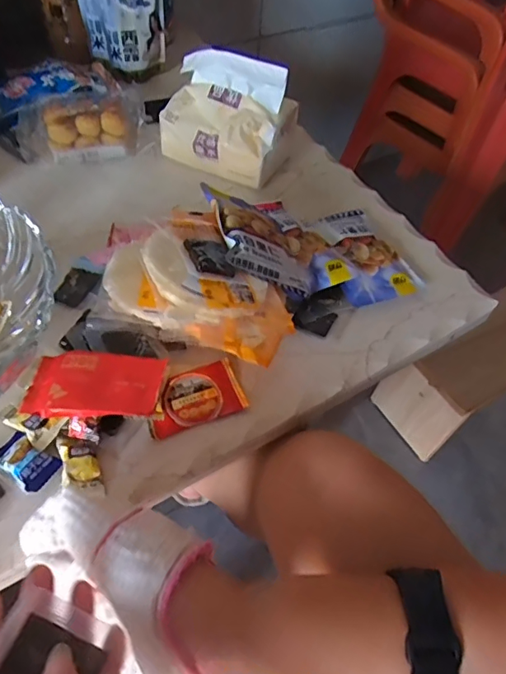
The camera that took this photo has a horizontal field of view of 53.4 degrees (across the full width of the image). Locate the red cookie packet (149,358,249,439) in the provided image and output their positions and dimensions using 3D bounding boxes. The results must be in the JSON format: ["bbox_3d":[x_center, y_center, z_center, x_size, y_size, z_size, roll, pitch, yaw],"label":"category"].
[{"bbox_3d":[-0.049,0.049,0.411,0.078,0.014,0.049,-19,57,-18],"label":"red cookie packet"}]

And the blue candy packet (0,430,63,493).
[{"bbox_3d":[-0.165,0.089,0.366,0.047,0.014,0.028,31,56,17],"label":"blue candy packet"}]

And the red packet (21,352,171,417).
[{"bbox_3d":[-0.120,0.035,0.384,0.101,0.013,0.054,3,50,2],"label":"red packet"}]

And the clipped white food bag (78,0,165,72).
[{"bbox_3d":[-0.170,-0.433,0.644,0.093,0.140,0.069,34,57,19],"label":"clipped white food bag"}]

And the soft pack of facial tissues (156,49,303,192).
[{"bbox_3d":[-0.030,-0.252,0.566,0.140,0.115,0.081,19,54,9],"label":"soft pack of facial tissues"}]

